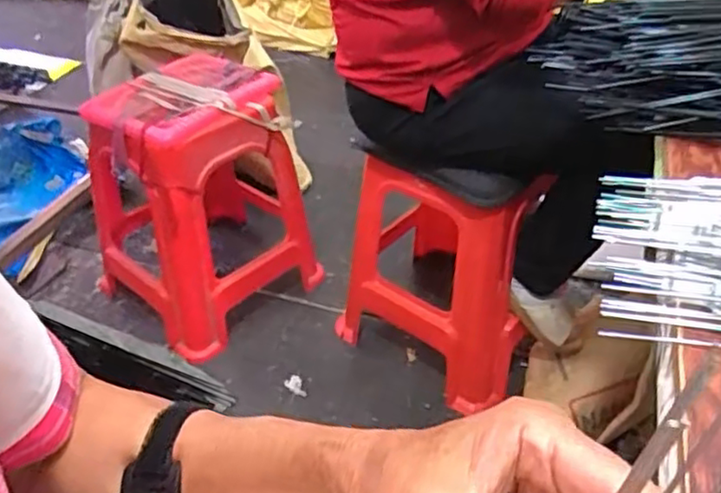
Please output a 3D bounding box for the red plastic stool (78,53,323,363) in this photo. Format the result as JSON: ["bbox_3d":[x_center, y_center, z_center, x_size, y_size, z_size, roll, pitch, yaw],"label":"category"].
[{"bbox_3d":[-0.346,-0.123,1.437,0.383,0.433,0.383,-28,45,-30],"label":"red plastic stool"}]

